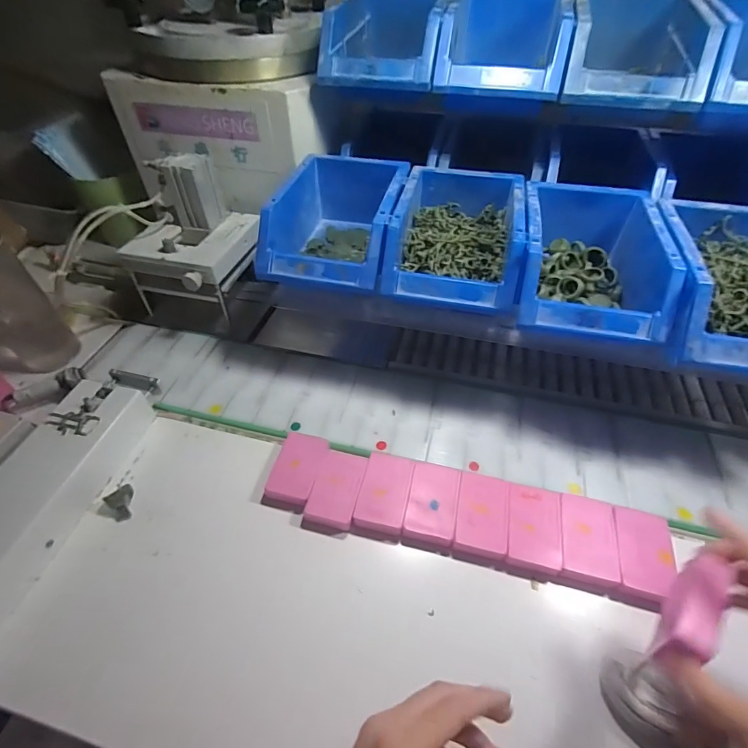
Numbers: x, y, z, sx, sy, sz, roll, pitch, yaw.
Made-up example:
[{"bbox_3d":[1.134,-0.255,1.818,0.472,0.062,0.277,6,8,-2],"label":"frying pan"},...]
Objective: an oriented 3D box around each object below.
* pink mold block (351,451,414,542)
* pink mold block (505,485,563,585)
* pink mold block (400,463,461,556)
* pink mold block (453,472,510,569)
[{"bbox_3d":[0.010,0.116,0.395,0.045,0.022,0.075,10,47,9],"label":"pink mold block"},{"bbox_3d":[0.142,0.141,0.371,0.045,0.023,0.074,10,47,10],"label":"pink mold block"},{"bbox_3d":[0.054,0.124,0.389,0.045,0.025,0.073,9,47,9],"label":"pink mold block"},{"bbox_3d":[0.098,0.132,0.379,0.045,0.024,0.073,9,47,9],"label":"pink mold block"}]

